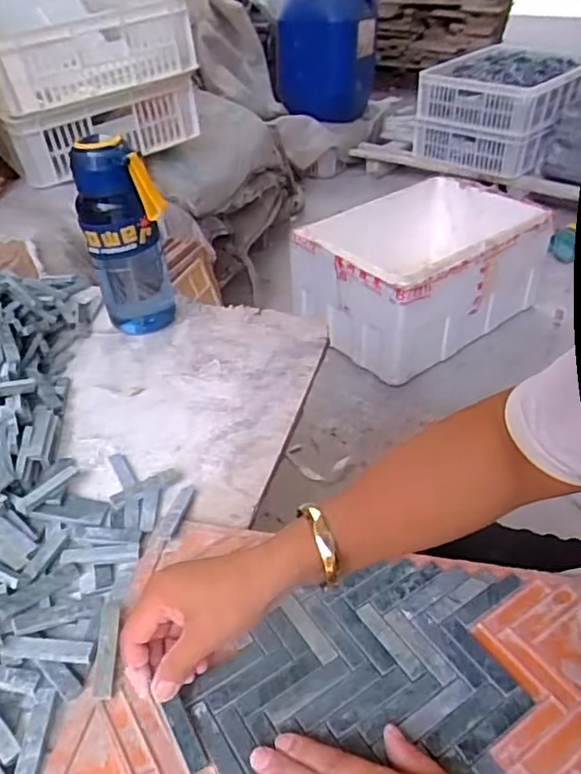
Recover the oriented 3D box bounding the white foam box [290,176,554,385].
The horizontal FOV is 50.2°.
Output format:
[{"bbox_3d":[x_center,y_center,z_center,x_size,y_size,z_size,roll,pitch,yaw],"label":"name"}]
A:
[{"bbox_3d":[0.306,-0.271,1.432,0.498,0.254,0.350,-25,43,-25],"label":"white foam box"}]

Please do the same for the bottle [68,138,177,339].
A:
[{"bbox_3d":[-0.185,-0.168,0.709,0.089,0.220,0.075,-9,39,-8],"label":"bottle"}]

